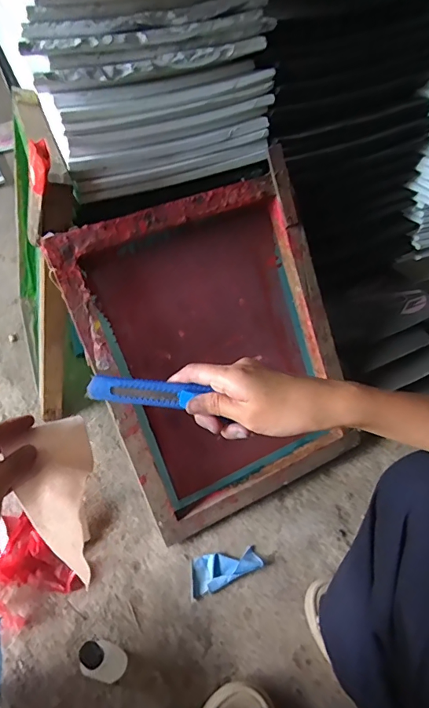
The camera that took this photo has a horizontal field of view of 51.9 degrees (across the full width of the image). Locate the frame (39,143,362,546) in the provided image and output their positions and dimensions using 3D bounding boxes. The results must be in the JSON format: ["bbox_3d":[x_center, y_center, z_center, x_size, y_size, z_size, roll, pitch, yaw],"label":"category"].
[{"bbox_3d":[0.008,0.000,0.658,0.368,0.466,0.055,-23,15,-16],"label":"frame"}]

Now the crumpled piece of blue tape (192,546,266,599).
[{"bbox_3d":[0.017,0.311,0.639,0.102,0.015,0.048,-13,50,-11],"label":"crumpled piece of blue tape"}]

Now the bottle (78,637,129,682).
[{"bbox_3d":[-0.135,0.375,0.540,0.039,0.095,0.038,0,49,0],"label":"bottle"}]

